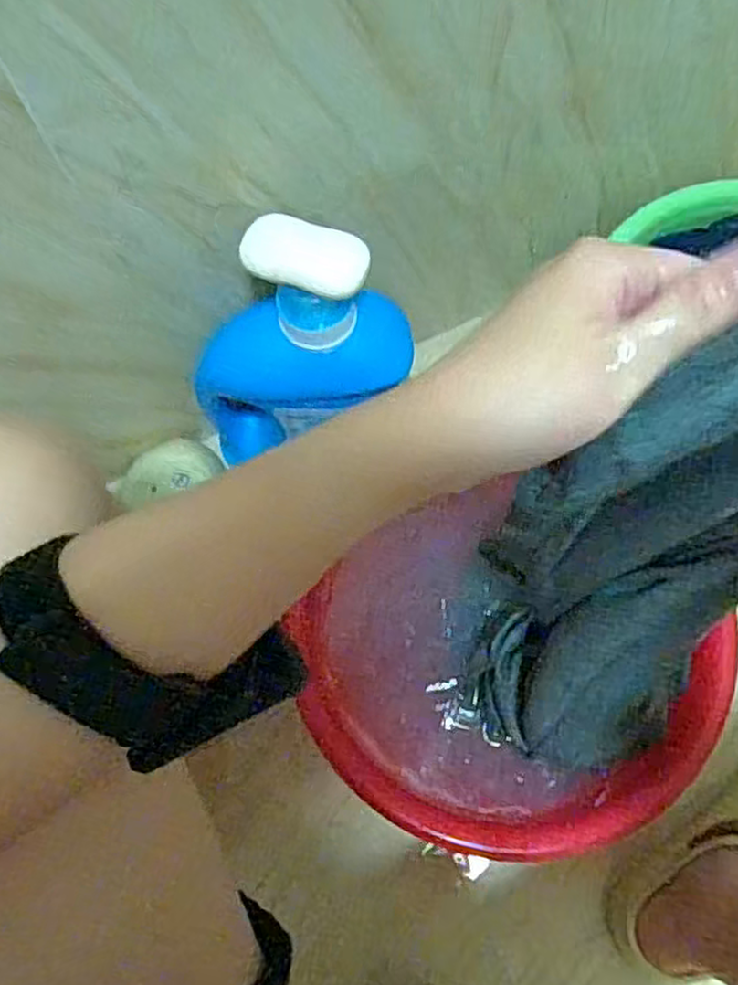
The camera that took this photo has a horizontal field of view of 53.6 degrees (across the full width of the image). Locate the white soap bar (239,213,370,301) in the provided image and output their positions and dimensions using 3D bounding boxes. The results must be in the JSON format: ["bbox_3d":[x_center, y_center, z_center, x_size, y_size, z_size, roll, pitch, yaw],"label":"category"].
[{"bbox_3d":[-0.044,-0.162,0.503,0.084,0.019,0.044,13,73,6],"label":"white soap bar"}]

